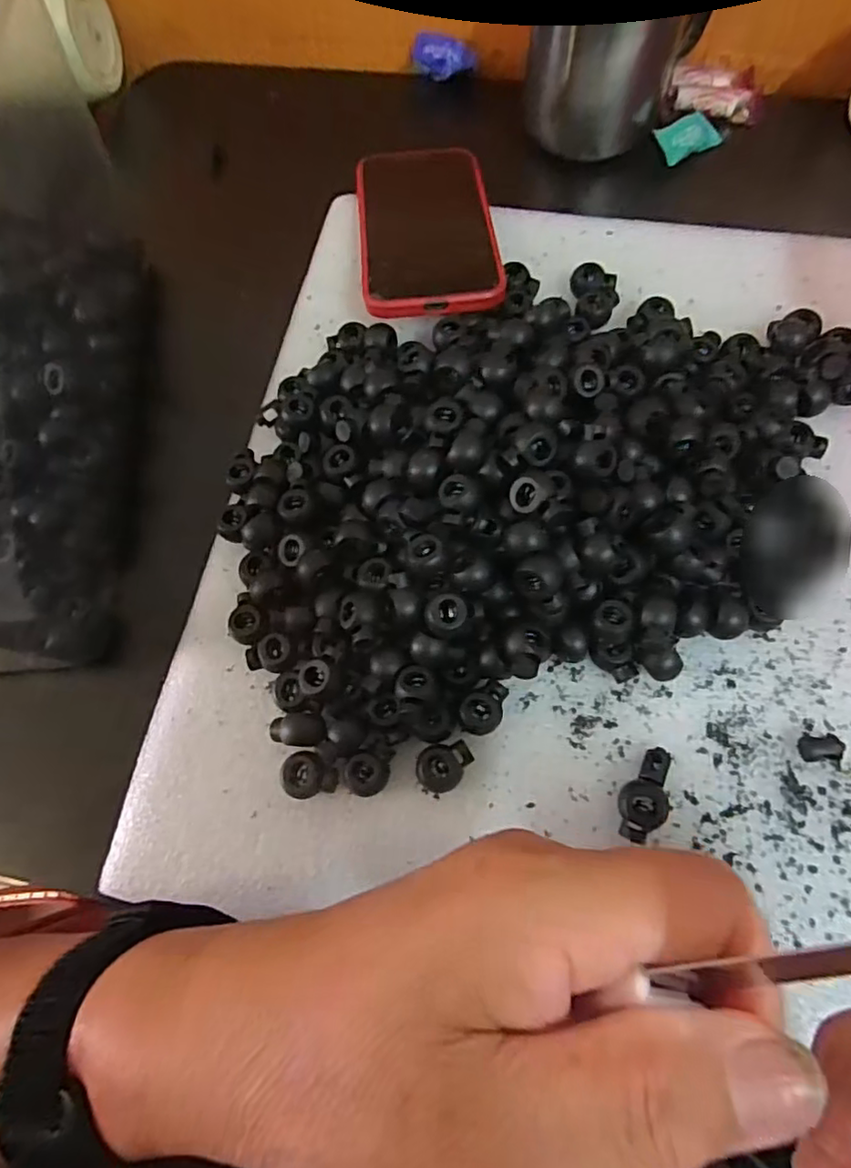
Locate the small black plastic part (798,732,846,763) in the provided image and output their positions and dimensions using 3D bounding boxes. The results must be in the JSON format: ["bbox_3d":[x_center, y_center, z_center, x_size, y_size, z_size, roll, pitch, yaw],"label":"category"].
[{"bbox_3d":[0.151,0.062,0.234,0.014,0.008,0.011,-6,71,3],"label":"small black plastic part"}]

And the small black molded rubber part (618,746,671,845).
[{"bbox_3d":[0.083,0.079,0.231,0.016,0.014,0.036,22,75,11],"label":"small black molded rubber part"}]

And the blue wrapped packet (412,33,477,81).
[{"bbox_3d":[0.012,-0.329,0.382,0.038,0.019,0.011,3,72,6],"label":"blue wrapped packet"}]

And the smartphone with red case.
[{"bbox_3d":[0.000,-0.192,0.325,0.068,0.007,0.137,-5,61,-1],"label":"smartphone with red case"}]

